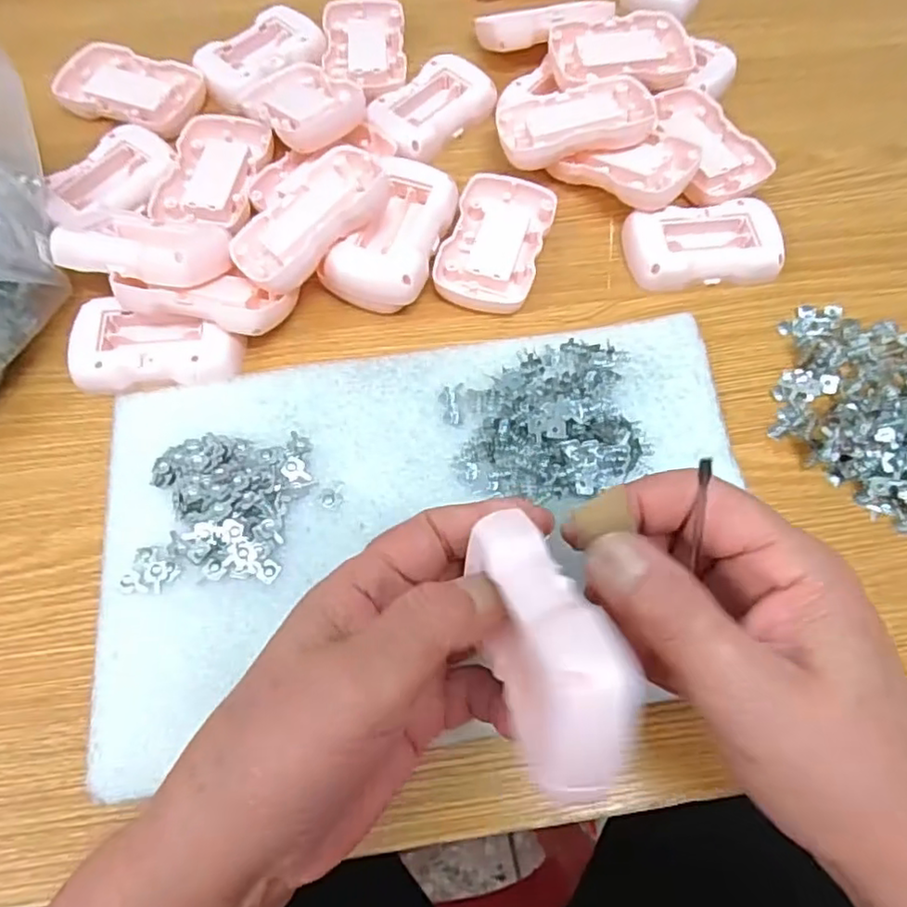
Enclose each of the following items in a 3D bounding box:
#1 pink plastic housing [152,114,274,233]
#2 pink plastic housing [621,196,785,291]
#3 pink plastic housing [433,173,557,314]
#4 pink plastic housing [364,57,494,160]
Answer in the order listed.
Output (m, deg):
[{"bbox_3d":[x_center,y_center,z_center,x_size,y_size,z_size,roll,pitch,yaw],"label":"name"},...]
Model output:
[{"bbox_3d":[-0.142,-0.172,0.382,0.057,0.013,0.082,7,66,2],"label":"pink plastic housing"},{"bbox_3d":[0.144,-0.120,0.365,0.082,0.020,0.047,-7,67,-4],"label":"pink plastic housing"},{"bbox_3d":[0.025,-0.122,0.366,0.054,0.018,0.084,15,67,6],"label":"pink plastic housing"},{"bbox_3d":[-0.016,-0.219,0.409,0.050,0.024,0.083,41,72,16],"label":"pink plastic housing"}]

